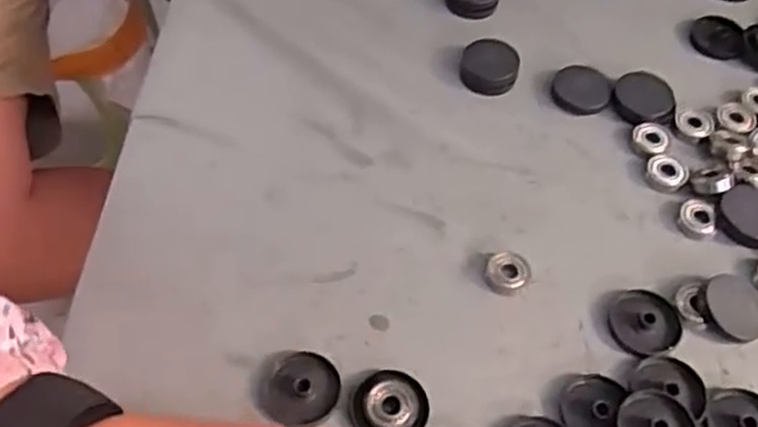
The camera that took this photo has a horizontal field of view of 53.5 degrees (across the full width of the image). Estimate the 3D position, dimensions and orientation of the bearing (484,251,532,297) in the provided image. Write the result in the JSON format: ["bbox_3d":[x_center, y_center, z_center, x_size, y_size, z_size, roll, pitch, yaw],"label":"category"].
[{"bbox_3d":[0.062,0.029,0.365,0.021,0.008,0.020,0,57,-1],"label":"bearing"}]

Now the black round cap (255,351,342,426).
[{"bbox_3d":[-0.036,0.076,0.328,0.036,0.010,0.033,0,57,-1],"label":"black round cap"}]

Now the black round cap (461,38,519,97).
[{"bbox_3d":[0.064,-0.084,0.437,0.033,0.013,0.034,0,57,-1],"label":"black round cap"}]

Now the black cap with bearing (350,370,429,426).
[{"bbox_3d":[0.005,0.083,0.324,0.033,0.010,0.032,0,57,-1],"label":"black cap with bearing"}]

